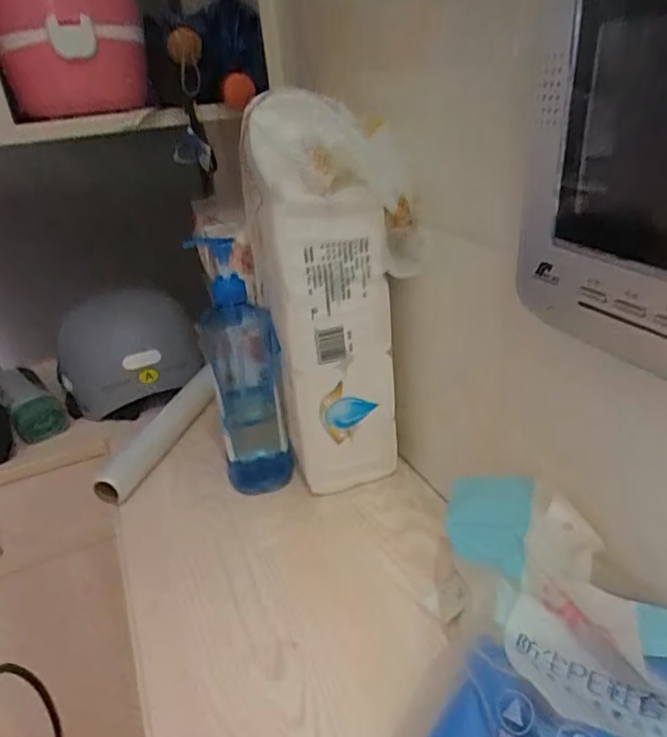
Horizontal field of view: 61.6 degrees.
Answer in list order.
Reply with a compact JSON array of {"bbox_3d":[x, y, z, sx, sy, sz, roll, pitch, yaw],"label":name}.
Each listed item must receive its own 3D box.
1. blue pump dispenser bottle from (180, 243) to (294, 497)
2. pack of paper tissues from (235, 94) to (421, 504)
[{"bbox_3d":[-0.104,-0.006,0.633,0.078,0.278,0.086,-11,28,-8],"label":"blue pump dispenser bottle"},{"bbox_3d":[0.002,-0.061,0.587,0.152,0.397,0.135,-8,28,-3],"label":"pack of paper tissues"}]

